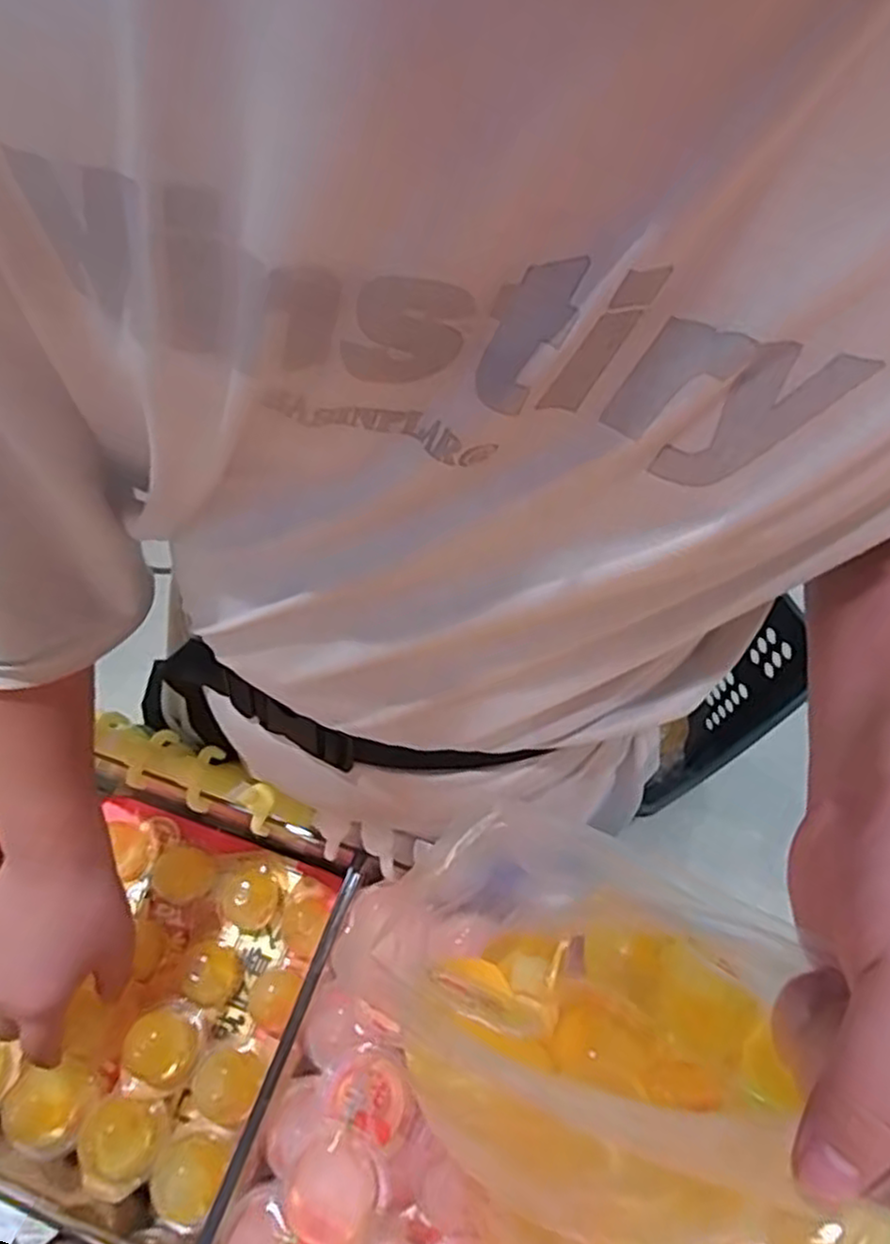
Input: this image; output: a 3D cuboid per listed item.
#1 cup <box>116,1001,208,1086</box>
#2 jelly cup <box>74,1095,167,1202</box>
[{"bbox_3d":[-0.188,0.281,0.489,0.041,0.038,0.049,7,60,5],"label":"cup"},{"bbox_3d":[-0.207,0.331,0.464,0.049,0.038,0.052,0,60,1],"label":"jelly cup"}]

